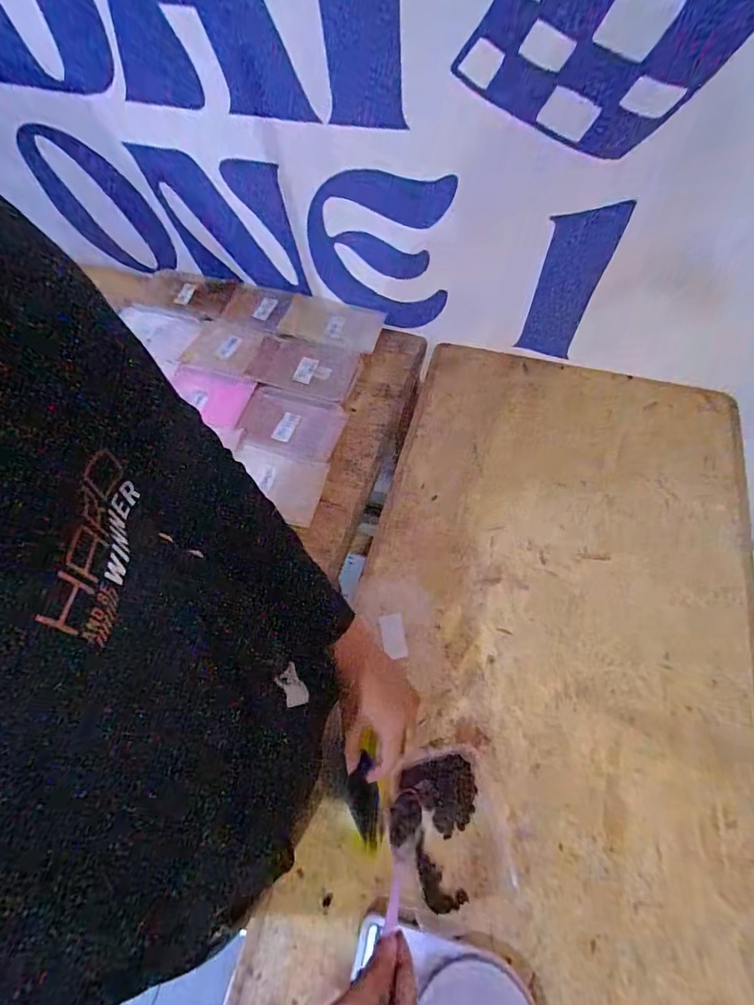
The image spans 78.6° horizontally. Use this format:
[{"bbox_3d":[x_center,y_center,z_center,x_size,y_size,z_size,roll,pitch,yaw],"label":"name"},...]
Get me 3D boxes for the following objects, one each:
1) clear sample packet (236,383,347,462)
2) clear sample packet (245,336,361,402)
[{"bbox_3d":[-0.155,-0.142,0.824,0.183,0.009,0.126,16,67,10],"label":"clear sample packet"},{"bbox_3d":[-0.140,-0.263,0.878,0.210,0.020,0.127,17,63,9],"label":"clear sample packet"}]

